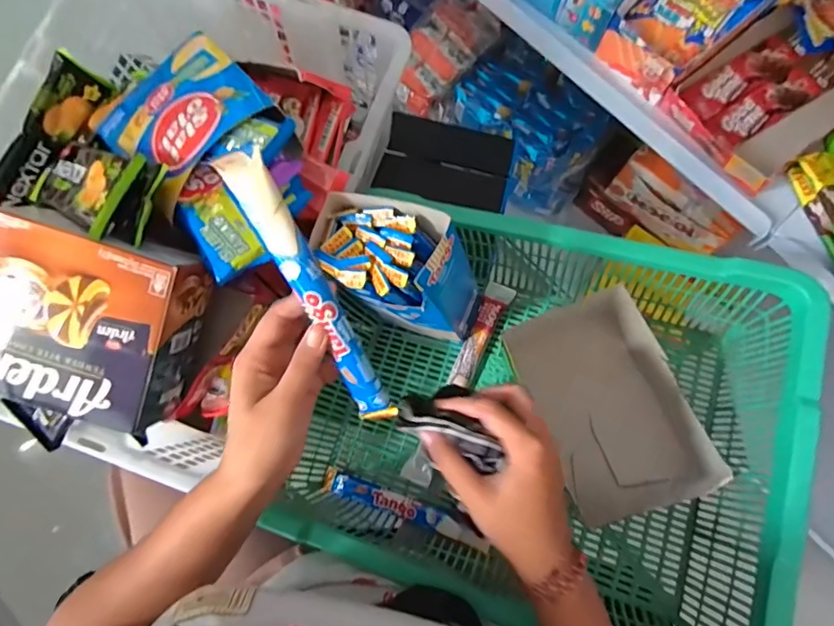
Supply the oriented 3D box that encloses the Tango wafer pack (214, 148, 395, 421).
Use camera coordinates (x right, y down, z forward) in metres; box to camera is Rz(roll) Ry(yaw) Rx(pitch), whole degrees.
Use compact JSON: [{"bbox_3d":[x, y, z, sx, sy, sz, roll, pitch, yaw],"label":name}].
[{"bbox_3d":[-0.059,-0.006,0.297,0.022,0.014,0.181,-28,116,-6],"label":"Tango wafer pack"}]

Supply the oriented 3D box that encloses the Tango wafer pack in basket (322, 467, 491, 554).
[{"bbox_3d":[-0.015,0.202,0.520,0.182,0.015,0.025,16,78,17],"label":"Tango wafer pack in basket"}]

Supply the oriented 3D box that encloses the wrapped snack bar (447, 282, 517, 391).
[{"bbox_3d":[0.070,0.024,0.556,0.029,0.015,0.125,26,79,5],"label":"wrapped snack bar"}]

